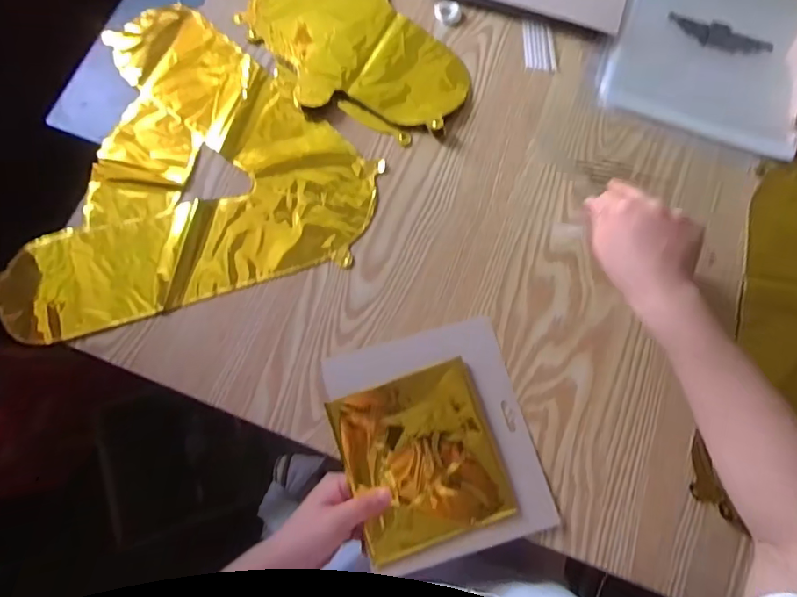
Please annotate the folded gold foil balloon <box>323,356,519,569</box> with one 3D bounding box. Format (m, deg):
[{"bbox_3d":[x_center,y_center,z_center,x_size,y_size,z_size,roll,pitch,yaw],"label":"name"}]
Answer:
[{"bbox_3d":[0.021,0.142,0.448,0.131,0.015,0.142,-19,77,-5],"label":"folded gold foil balloon"}]

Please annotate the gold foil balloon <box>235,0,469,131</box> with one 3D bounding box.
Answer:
[{"bbox_3d":[-0.046,-0.383,0.571,0.229,0.009,0.399,1,76,0],"label":"gold foil balloon"}]

